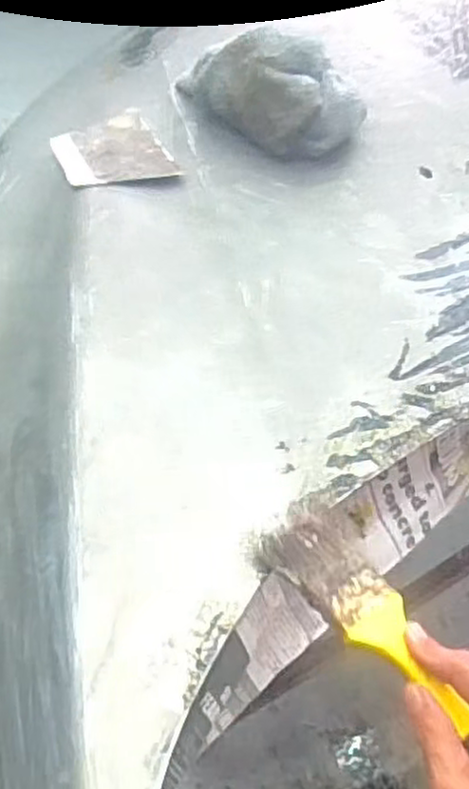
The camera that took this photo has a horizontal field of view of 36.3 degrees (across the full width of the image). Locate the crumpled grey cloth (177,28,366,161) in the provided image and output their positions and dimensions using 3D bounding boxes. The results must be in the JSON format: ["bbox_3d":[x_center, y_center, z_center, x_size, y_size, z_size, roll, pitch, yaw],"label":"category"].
[{"bbox_3d":[0.051,-0.301,0.708,0.164,0.084,0.112,35,60,21],"label":"crumpled grey cloth"}]

